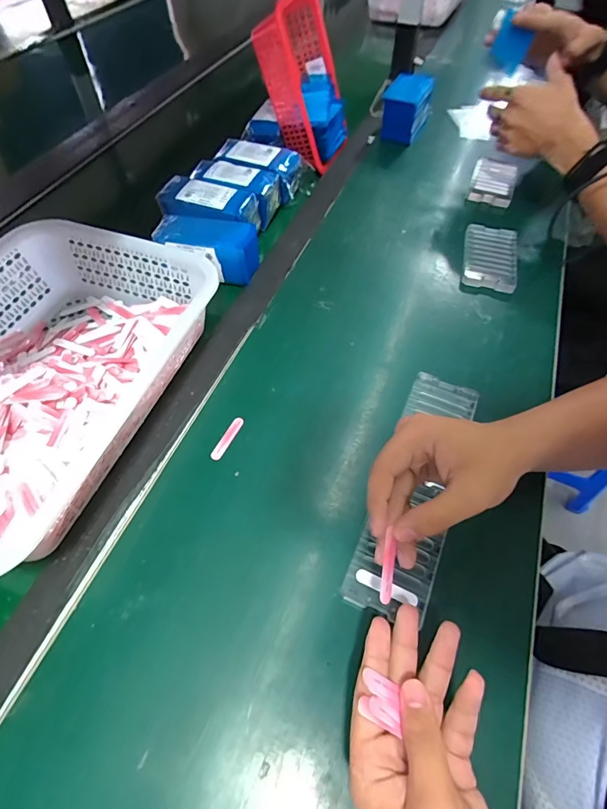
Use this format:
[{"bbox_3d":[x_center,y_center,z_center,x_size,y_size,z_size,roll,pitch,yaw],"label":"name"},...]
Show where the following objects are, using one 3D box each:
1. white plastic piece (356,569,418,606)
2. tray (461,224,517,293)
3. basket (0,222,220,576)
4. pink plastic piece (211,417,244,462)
[{"bbox_3d":[0.068,0.149,0.329,0.051,0.007,0.011,20,59,13],"label":"white plastic piece"},{"bbox_3d":[0.264,-0.210,0.570,0.070,0.011,0.126,13,58,8],"label":"tray"},{"bbox_3d":[-0.271,-0.031,0.408,0.252,0.079,0.359,16,58,11],"label":"basket"},{"bbox_3d":[-0.078,0.034,0.410,0.012,0.004,0.050,22,59,14],"label":"pink plastic piece"}]

